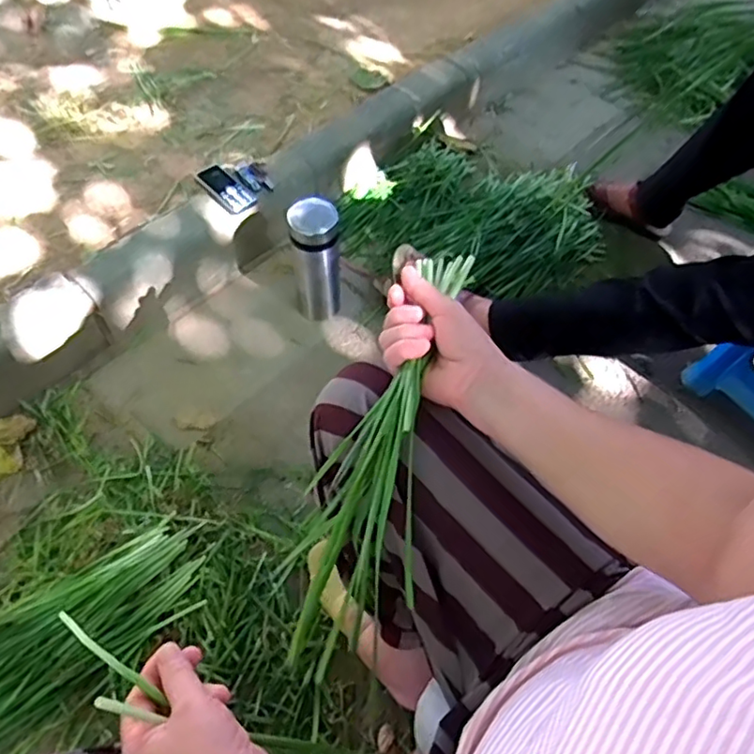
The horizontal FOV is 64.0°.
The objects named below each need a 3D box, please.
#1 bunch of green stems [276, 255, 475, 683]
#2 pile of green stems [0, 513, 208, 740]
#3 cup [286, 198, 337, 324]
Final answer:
[{"bbox_3d":[0.013,0.050,0.513,0.101,0.080,0.371,17,76,7],"label":"bunch of green stems"},{"bbox_3d":[-0.449,0.361,0.800,0.461,0.066,0.155,-28,63,-21],"label":"pile of green stems"},{"bbox_3d":[-0.112,-0.202,1.090,0.080,0.226,0.086,2,57,-3],"label":"cup"}]

